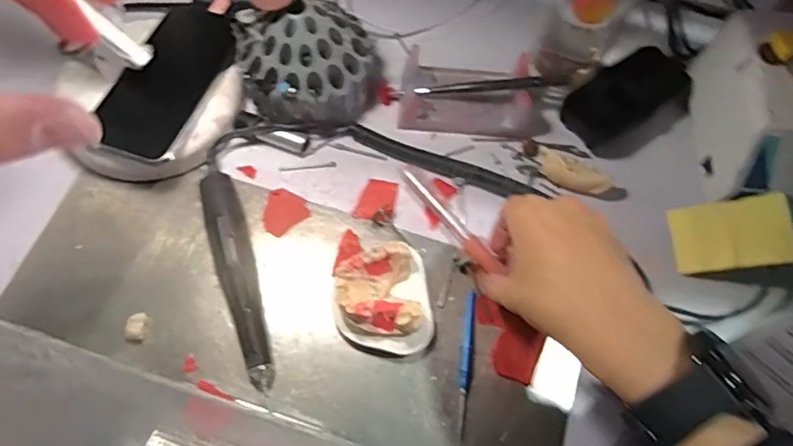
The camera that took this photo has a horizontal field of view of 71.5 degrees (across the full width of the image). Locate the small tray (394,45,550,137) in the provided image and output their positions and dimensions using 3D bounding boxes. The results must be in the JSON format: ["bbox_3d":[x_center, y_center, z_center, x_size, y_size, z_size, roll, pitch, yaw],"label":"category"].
[{"bbox_3d":[0.066,-0.106,0.455,0.118,0.024,0.061,6,66,1],"label":"small tray"}]

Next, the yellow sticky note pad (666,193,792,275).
[{"bbox_3d":[0.241,0.008,0.399,0.075,0.004,0.051,-11,63,28],"label":"yellow sticky note pad"}]

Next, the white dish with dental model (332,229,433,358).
[{"bbox_3d":[-0.009,0.045,0.377,0.066,0.034,0.084,2,66,-1],"label":"white dish with dental model"}]

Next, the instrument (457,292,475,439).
[{"bbox_3d":[0.046,0.093,0.372,0.007,0.004,0.095,8,66,2],"label":"instrument"}]

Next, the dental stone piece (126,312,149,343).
[{"bbox_3d":[-0.175,0.072,0.374,0.011,0.010,0.020,-6,66,-5],"label":"dental stone piece"}]

